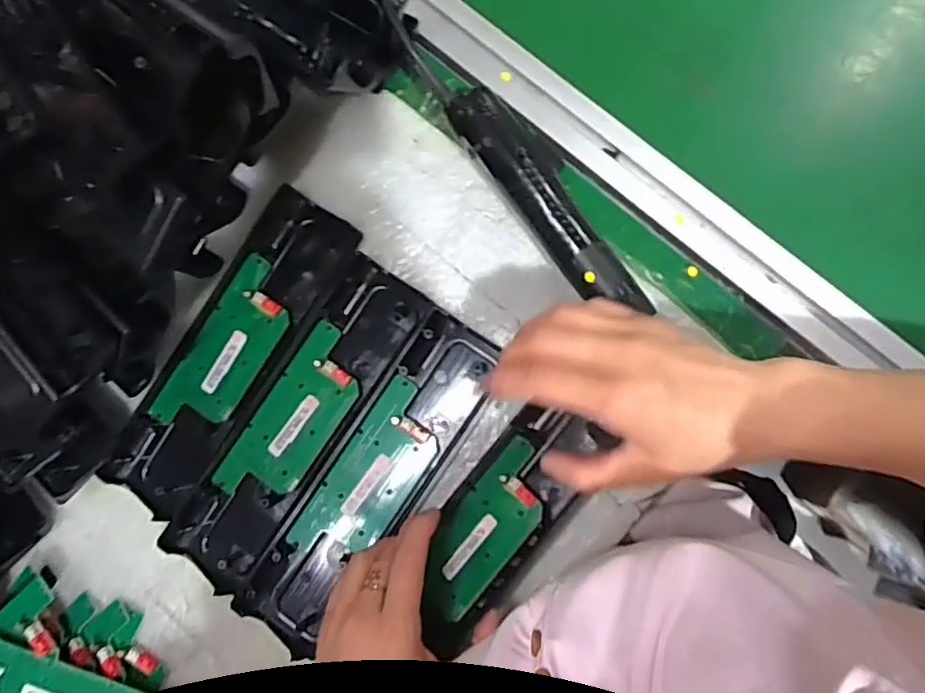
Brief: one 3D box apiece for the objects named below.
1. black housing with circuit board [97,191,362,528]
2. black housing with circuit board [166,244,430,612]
[{"bbox_3d":[-0.165,0.003,0.449,0.073,0.018,0.241,33,89,10],"label":"black housing with circuit board"},{"bbox_3d":[-0.113,0.054,0.439,0.078,0.014,0.243,31,88,10],"label":"black housing with circuit board"}]

